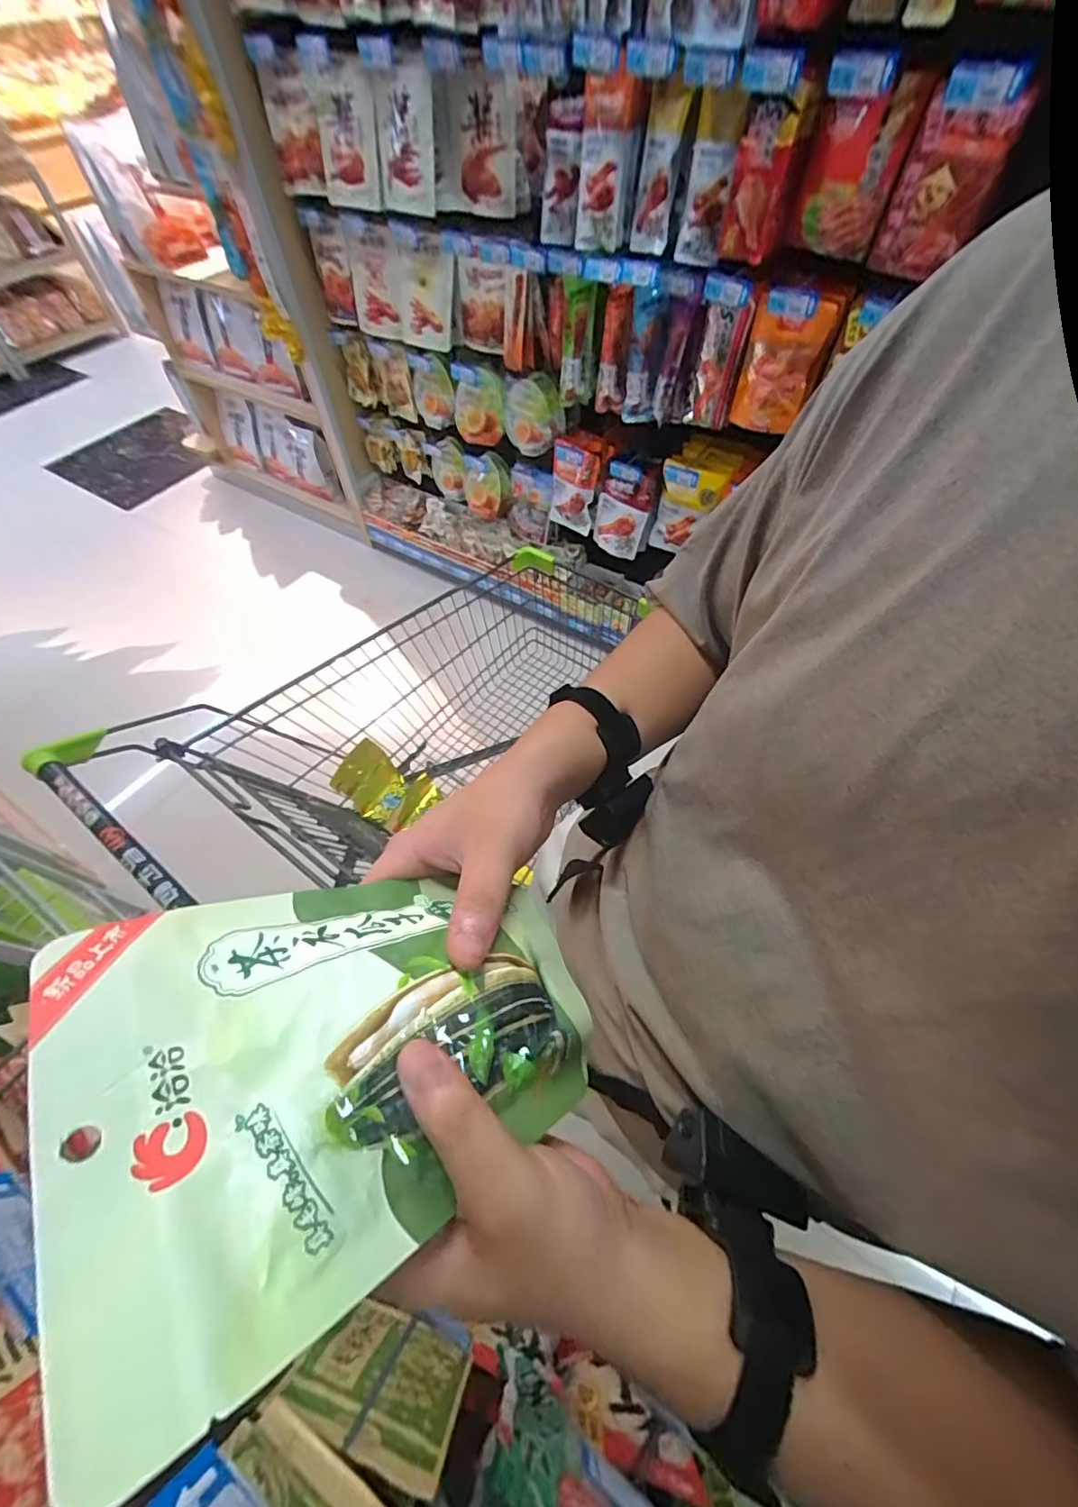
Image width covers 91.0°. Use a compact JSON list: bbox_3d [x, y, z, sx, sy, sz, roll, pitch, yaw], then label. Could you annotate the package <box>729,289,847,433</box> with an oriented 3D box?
[{"bbox_3d":[0.550,-0.875,1.197,0.173,0.238,0.096,16,59,12],"label":"package"}]

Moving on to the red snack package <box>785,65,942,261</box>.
[{"bbox_3d":[0.577,-1.065,0.969,0.160,0.224,0.064,25,61,17],"label":"red snack package"}]

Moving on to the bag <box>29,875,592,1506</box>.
[{"bbox_3d":[-0.070,0.114,0.219,0.197,0.029,0.144,-6,50,-41],"label":"bag"}]

